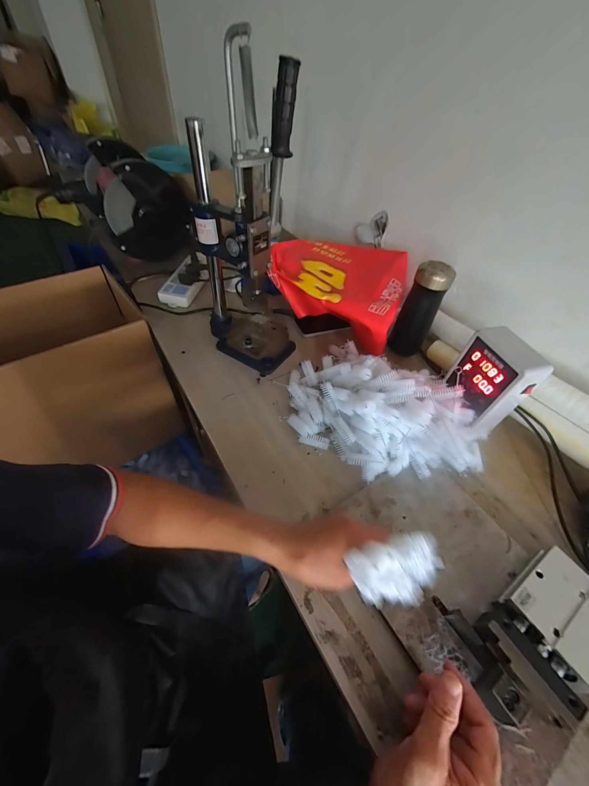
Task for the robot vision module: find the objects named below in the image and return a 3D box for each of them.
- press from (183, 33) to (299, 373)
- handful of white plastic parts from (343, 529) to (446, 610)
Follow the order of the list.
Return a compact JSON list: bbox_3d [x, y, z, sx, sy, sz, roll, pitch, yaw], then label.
[{"bbox_3d":[-0.081,-0.245,0.505,0.168,0.433,0.177,-6,50,-10],"label":"press"},{"bbox_3d":[0.105,0.175,0.294,0.097,0.031,0.055,-8,51,-12],"label":"handful of white plastic parts"}]

